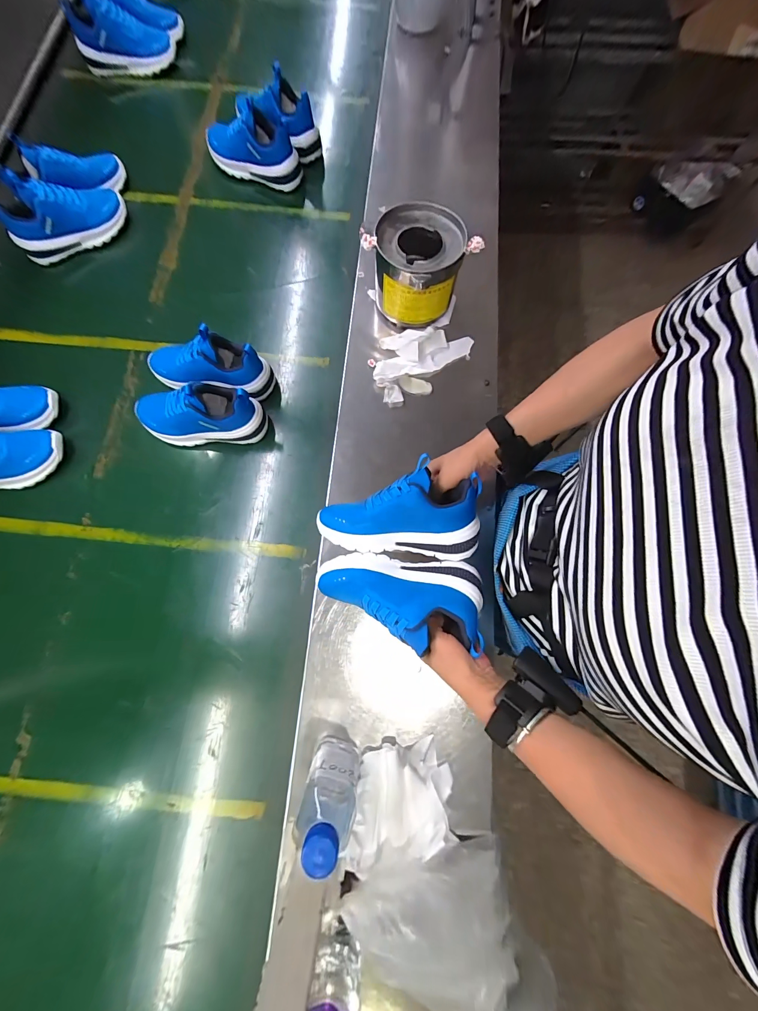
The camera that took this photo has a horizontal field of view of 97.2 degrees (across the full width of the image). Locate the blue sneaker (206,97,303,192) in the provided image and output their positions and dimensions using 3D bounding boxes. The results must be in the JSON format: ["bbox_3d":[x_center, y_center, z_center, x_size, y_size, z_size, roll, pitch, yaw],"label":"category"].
[{"bbox_3d":[-0.250,-0.711,0.663,0.185,0.101,0.078,24,79,5],"label":"blue sneaker"}]

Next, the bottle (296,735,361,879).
[{"bbox_3d":[-0.055,0.321,0.366,0.056,0.166,0.059,8,78,1],"label":"bottle"}]

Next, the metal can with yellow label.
[{"bbox_3d":[0.063,-0.390,0.567,0.137,0.124,0.149,-1,78,0],"label":"metal can with yellow label"}]

